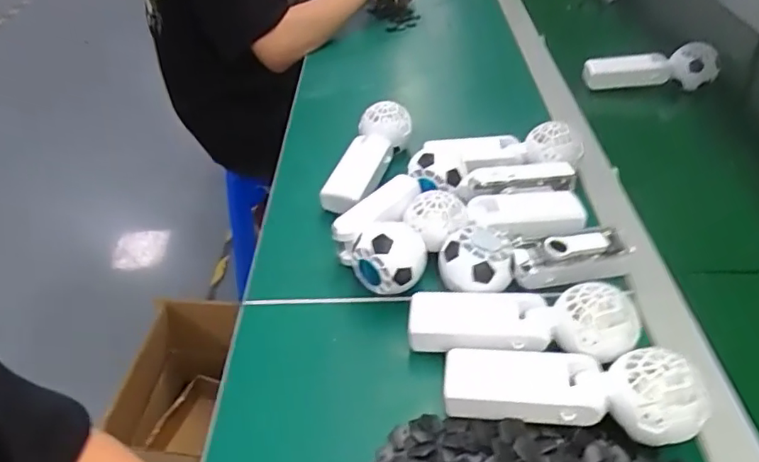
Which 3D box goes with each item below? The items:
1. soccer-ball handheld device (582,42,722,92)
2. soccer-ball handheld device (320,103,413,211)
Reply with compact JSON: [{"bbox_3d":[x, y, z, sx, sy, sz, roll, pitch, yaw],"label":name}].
[{"bbox_3d":[0.377,-0.232,0.780,0.174,0.053,0.046,-1,41,3],"label":"soccer-ball handheld device"},{"bbox_3d":[-0.014,-0.081,0.614,0.062,0.050,0.162,11,43,16],"label":"soccer-ball handheld device"}]

